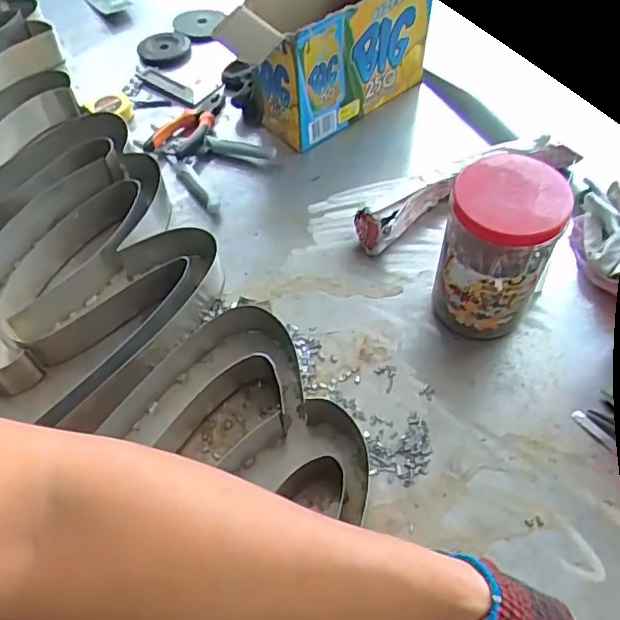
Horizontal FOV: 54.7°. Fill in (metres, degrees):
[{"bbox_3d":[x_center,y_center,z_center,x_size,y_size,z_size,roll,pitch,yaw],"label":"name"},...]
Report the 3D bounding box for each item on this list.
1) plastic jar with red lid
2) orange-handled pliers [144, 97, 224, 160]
[{"bbox_3d":[0.179,-0.054,0.591,0.098,0.179,0.092,-1,55,1],"label":"plastic jar with red lid"},{"bbox_3d":[-0.169,-0.263,0.847,0.061,0.033,0.147,21,58,16],"label":"orange-handled pliers"}]

